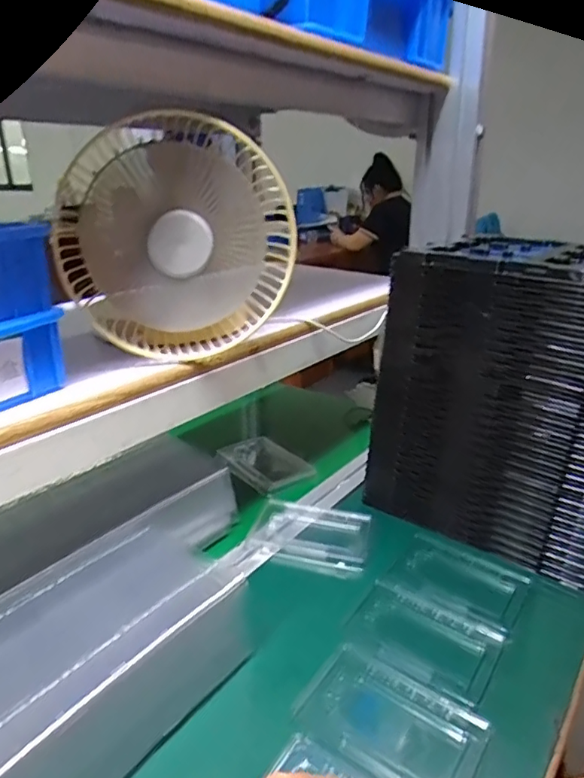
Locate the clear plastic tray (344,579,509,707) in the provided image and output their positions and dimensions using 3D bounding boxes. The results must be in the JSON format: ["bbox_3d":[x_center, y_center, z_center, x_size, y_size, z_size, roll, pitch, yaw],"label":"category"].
[{"bbox_3d":[0.116,0.222,0.485,0.123,0.010,0.091,14,26,34],"label":"clear plastic tray"}]

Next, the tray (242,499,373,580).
[{"bbox_3d":[0.020,0.163,0.616,0.133,0.012,0.096,7,22,19],"label":"tray"}]

